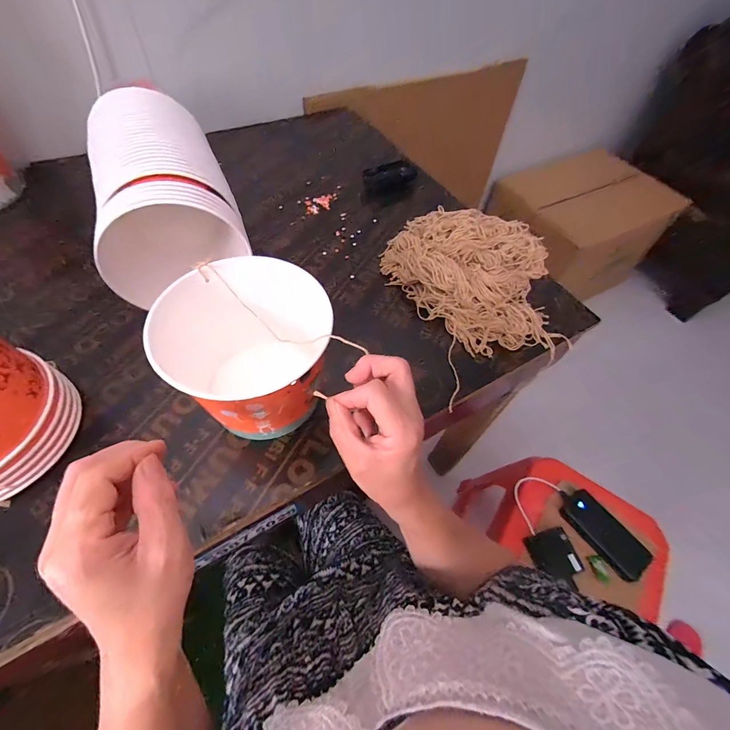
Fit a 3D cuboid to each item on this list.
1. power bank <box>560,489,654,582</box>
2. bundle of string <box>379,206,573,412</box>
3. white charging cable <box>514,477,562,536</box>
[{"bbox_3d":[0.461,0.320,0.662,0.078,0.017,0.157,-30,63,-21],"label":"power bank"},{"bbox_3d":[0.157,-0.139,0.508,0.216,0.091,0.246,-8,58,-9],"label":"bundle of string"},{"bbox_3d":[0.335,0.270,0.697,0.071,0.024,0.121,41,63,21],"label":"white charging cable"}]

